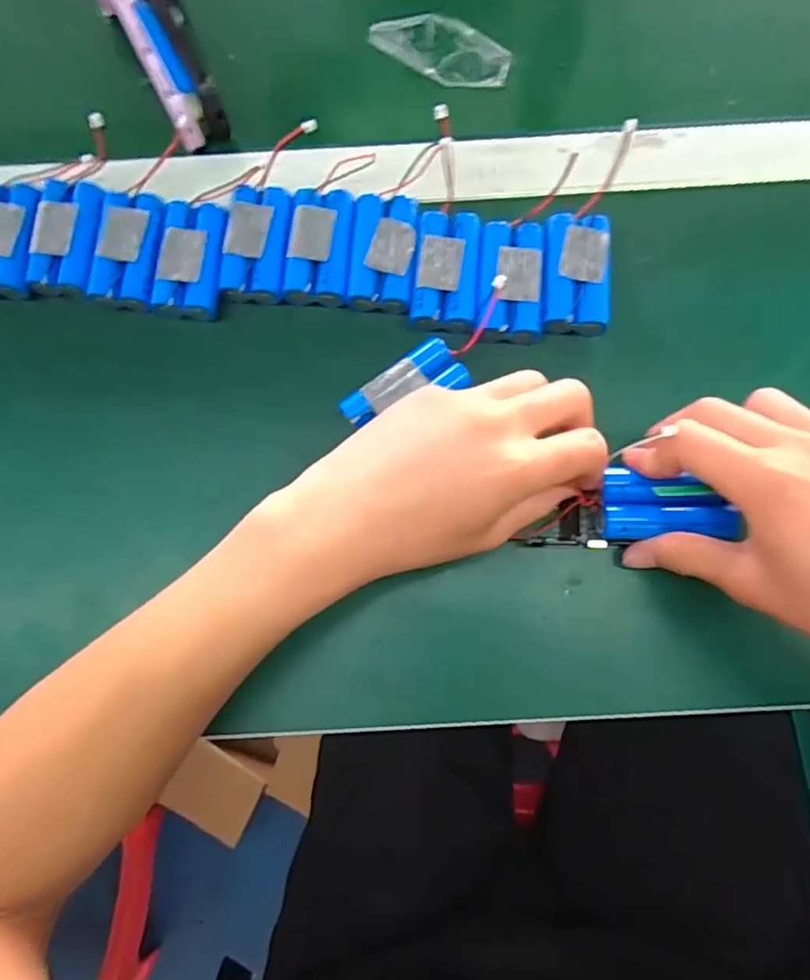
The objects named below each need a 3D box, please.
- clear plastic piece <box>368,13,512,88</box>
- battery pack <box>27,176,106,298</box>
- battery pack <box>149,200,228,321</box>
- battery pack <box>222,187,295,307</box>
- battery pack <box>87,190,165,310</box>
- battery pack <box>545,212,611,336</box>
[{"bbox_3d":[0.024,-0.284,0.377,0.089,0.007,0.043,28,78,8],"label":"clear plastic piece"},{"bbox_3d":[-0.190,-0.144,0.334,0.036,0.018,0.067,4,76,2],"label":"battery pack"},{"bbox_3d":[-0.119,-0.131,0.328,0.036,0.014,0.066,6,76,3],"label":"battery pack"},{"bbox_3d":[-0.083,-0.141,0.331,0.034,0.016,0.067,5,76,3],"label":"battery pack"},{"bbox_3d":[-0.156,-0.138,0.327,0.034,0.015,0.067,3,76,2],"label":"battery pack"},{"bbox_3d":[0.096,-0.122,0.327,0.035,0.017,0.069,4,76,3],"label":"battery pack"}]

